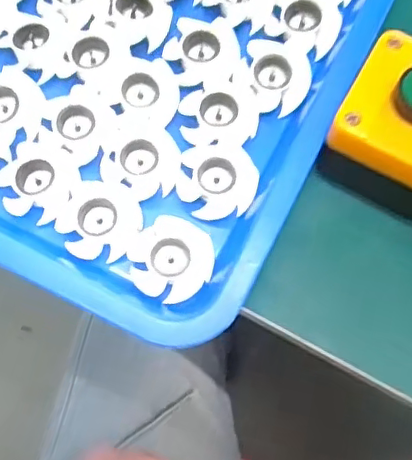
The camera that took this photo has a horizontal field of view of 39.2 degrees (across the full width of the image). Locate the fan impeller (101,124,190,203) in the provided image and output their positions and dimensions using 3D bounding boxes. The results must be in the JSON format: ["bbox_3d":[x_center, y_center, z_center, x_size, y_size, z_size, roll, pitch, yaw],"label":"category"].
[{"bbox_3d":[-0.037,-0.040,0.330,0.044,0.009,0.043,-14,77,-4],"label":"fan impeller"}]

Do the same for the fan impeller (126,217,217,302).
[{"bbox_3d":[-0.019,0.016,0.313,0.044,0.011,0.041,-40,80,-9],"label":"fan impeller"}]

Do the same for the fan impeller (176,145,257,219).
[{"bbox_3d":[0.007,-0.027,0.324,0.044,0.012,0.039,-3,76,-1],"label":"fan impeller"}]

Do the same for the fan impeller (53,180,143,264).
[{"bbox_3d":[-0.058,-0.005,0.317,0.040,0.010,0.043,0,76,0],"label":"fan impeller"}]

